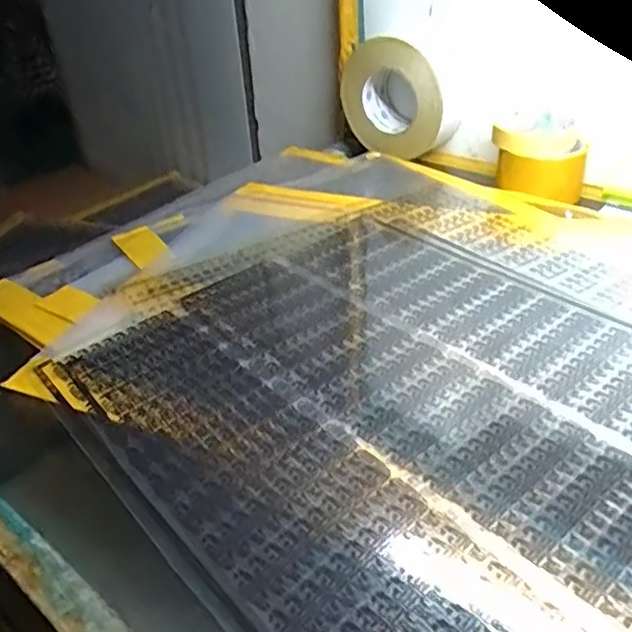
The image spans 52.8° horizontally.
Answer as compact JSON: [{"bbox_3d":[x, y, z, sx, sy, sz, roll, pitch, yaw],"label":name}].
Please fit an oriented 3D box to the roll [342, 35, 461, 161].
[{"bbox_3d":[0.103,-0.262,0.763,0.136,0.122,0.065,23,43,35],"label":"roll"}]

